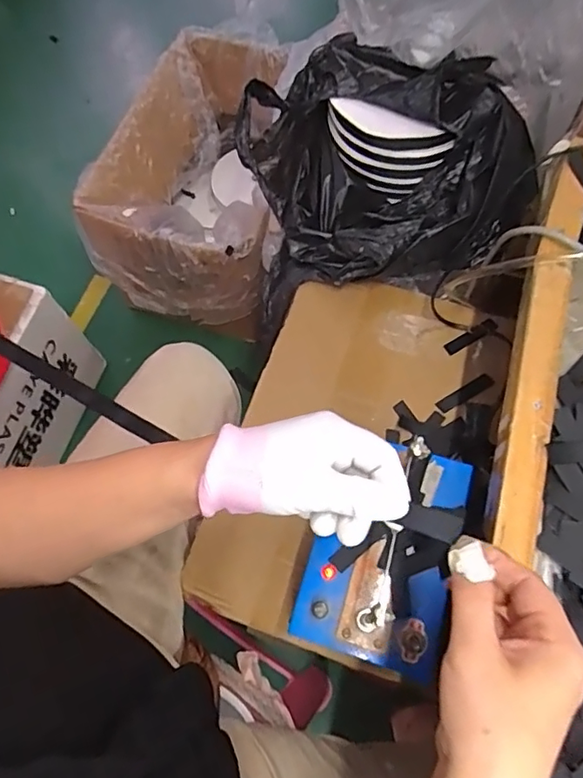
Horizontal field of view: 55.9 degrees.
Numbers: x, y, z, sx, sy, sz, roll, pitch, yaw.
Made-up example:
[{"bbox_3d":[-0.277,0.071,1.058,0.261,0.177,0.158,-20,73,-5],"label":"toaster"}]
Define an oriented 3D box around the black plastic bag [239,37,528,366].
[{"bbox_3d":[0.105,-0.275,0.705,0.335,0.189,0.304,-4,67,0],"label":"black plastic bag"}]

